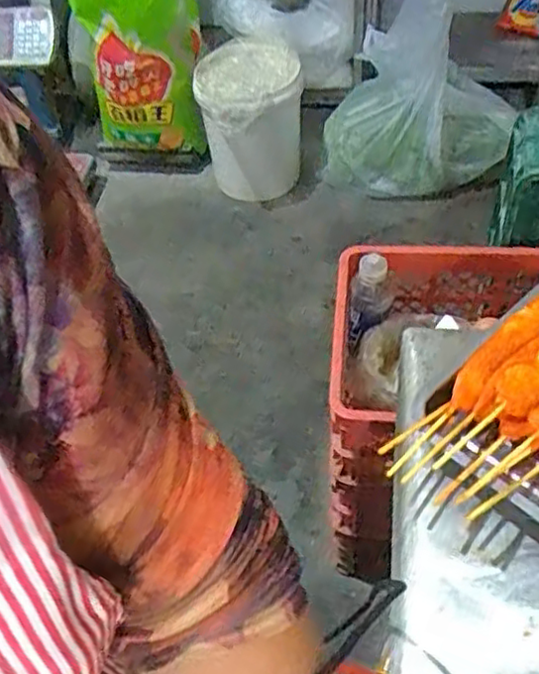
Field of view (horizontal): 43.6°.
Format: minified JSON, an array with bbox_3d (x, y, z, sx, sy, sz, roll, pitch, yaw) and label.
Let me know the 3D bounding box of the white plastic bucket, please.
[{"bbox_3d":[-0.052,-0.620,1.897,0.269,0.383,0.294,-3,49,3],"label":"white plastic bucket"}]

